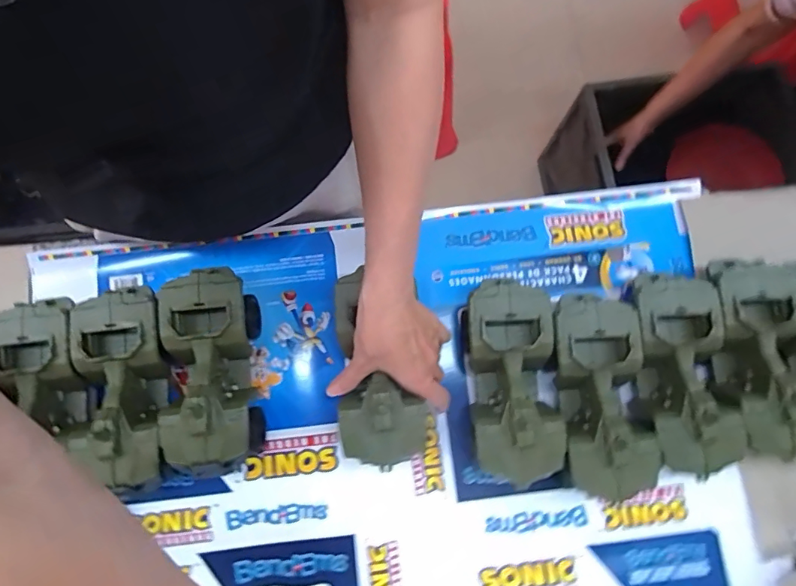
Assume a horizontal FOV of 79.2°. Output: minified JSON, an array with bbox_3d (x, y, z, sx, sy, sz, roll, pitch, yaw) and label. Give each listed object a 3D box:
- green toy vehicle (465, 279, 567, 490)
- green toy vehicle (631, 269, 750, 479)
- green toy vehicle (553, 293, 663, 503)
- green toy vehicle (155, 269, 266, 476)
[{"bbox_3d":[0.108,0.080,0.468,0.080,0.078,0.189,-1,77,-1],"label":"green toy vehicle"},{"bbox_3d":[0.269,0.073,0.467,0.076,0.080,0.183,-4,78,-2],"label":"green toy vehicle"},{"bbox_3d":[0.188,0.094,0.461,0.079,0.079,0.183,-4,78,-2],"label":"green toy vehicle"},{"bbox_3d":[-0.178,0.076,0.465,0.080,0.078,0.183,-7,78,-3],"label":"green toy vehicle"}]

